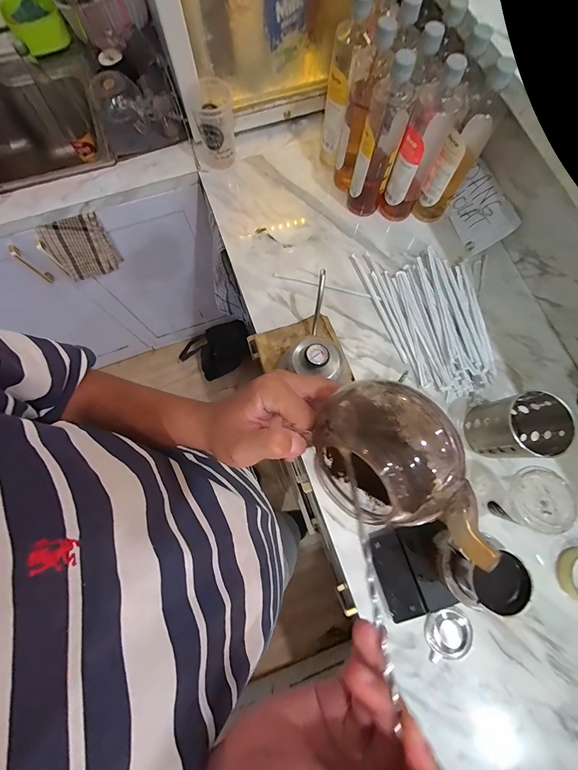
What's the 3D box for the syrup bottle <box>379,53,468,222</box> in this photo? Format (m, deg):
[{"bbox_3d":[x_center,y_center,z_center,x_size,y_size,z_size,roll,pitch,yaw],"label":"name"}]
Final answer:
[{"bbox_3d":[0.234,-0.426,0.587,0.071,0.270,0.069,0,76,1],"label":"syrup bottle"}]

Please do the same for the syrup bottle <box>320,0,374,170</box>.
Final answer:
[{"bbox_3d":[0.096,-0.543,0.613,0.056,0.270,0.075,10,77,3],"label":"syrup bottle"}]

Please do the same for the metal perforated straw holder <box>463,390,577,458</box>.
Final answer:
[{"bbox_3d":[0.376,0.072,0.537,0.104,0.114,0.092,-12,77,-2],"label":"metal perforated straw holder"}]

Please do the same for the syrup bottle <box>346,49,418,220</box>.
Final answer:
[{"bbox_3d":[0.163,-0.446,0.586,0.073,0.262,0.079,15,77,4],"label":"syrup bottle"}]

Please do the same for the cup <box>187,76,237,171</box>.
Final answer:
[{"bbox_3d":[-0.154,-0.545,0.676,0.088,0.123,0.091,0,77,-1],"label":"cup"}]

